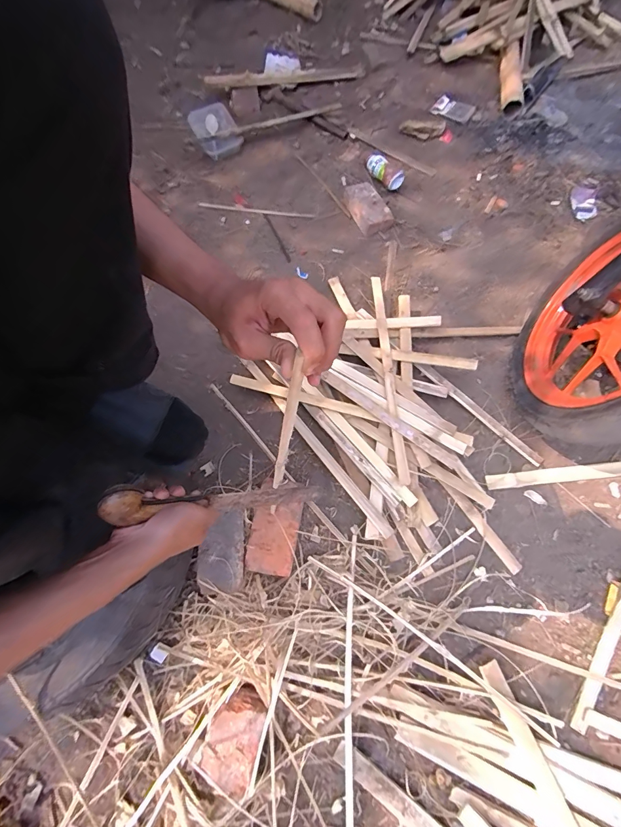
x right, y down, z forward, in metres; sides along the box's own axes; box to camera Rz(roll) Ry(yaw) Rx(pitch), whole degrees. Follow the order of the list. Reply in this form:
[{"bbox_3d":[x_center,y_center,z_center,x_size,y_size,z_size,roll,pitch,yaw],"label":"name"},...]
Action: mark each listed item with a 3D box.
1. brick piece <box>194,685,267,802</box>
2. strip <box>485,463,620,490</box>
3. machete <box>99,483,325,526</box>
[{"bbox_3d":[-0.120,0.509,0.589,0.079,0.043,0.141,14,66,7],"label":"brick piece"},{"bbox_3d":[0.637,0.118,0.804,0.545,0.008,0.030,-5,68,-4],"label":"strip"},{"bbox_3d":[-0.104,0.118,0.533,0.045,0.368,0.029,-28,67,27],"label":"machete"}]

